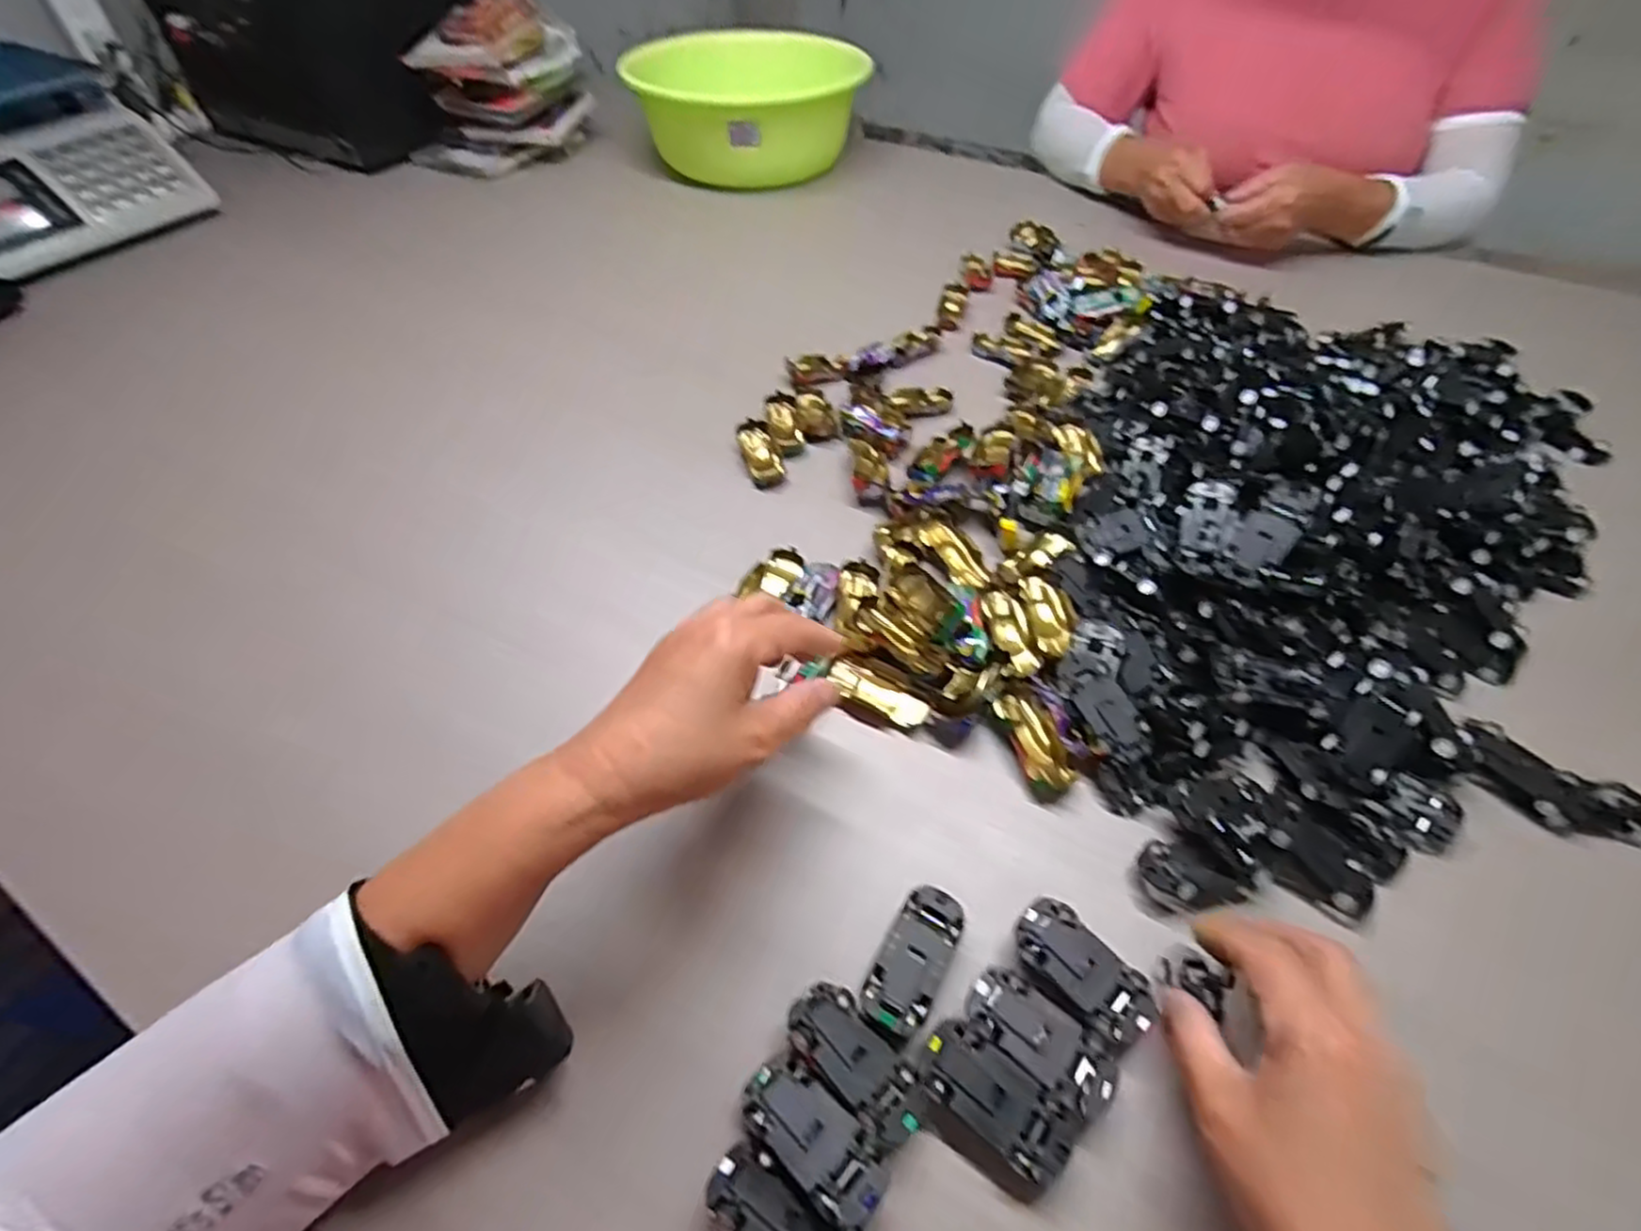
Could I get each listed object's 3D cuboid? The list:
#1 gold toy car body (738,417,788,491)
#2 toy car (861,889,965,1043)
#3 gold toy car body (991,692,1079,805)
[{"bbox_3d":[-0.046,-0.128,0.587,0.030,0.016,0.074,-12,51,-9],"label":"gold toy car body"},{"bbox_3d":[0.043,0.161,0.340,0.029,0.032,0.066,24,55,19],"label":"toy car"},{"bbox_3d":[0.121,0.072,0.414,0.031,0.017,0.064,-12,52,-9],"label":"gold toy car body"}]

